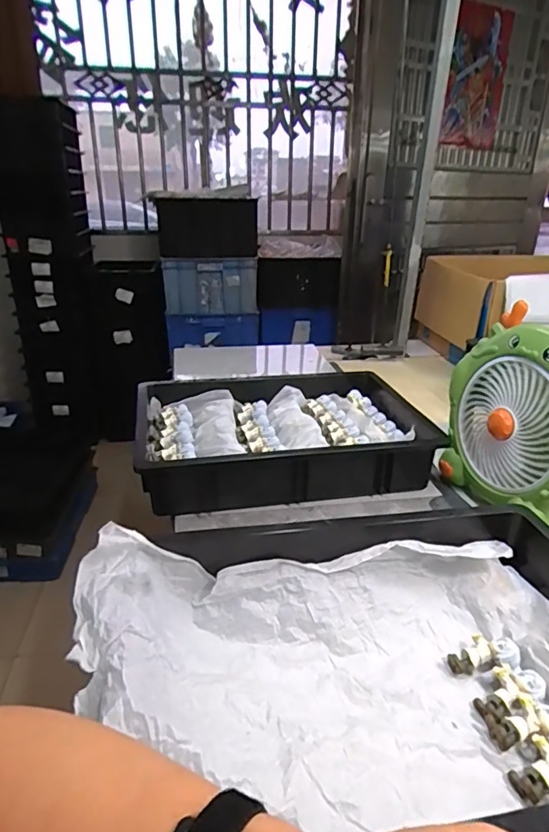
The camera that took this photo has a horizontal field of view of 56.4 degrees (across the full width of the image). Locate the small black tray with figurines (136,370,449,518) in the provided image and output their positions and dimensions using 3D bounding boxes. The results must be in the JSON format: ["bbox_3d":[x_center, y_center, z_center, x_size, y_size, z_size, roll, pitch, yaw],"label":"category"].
[{"bbox_3d":[0.011,0.000,0.854,0.452,0.096,0.345,-8,30,-10],"label":"small black tray with figurines"}]

